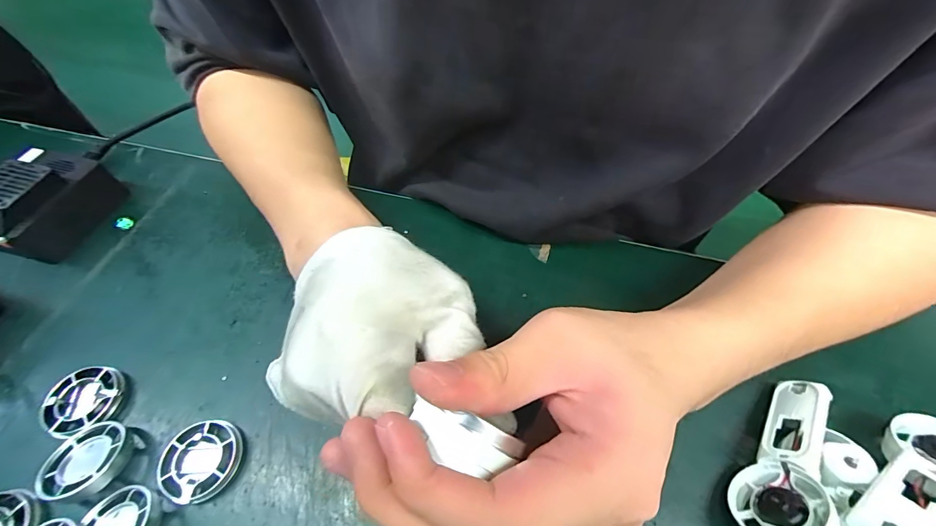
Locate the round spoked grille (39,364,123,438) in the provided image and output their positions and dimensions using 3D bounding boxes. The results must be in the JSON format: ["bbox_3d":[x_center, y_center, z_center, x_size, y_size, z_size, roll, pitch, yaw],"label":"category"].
[{"bbox_3d":[-0.212,0.076,0.219,0.035,0.010,0.037,0,57,0],"label":"round spoked grille"}]

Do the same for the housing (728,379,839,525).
[{"bbox_3d":[0.160,0.100,0.195,0.038,0.021,0.088,10,44,47],"label":"housing"}]

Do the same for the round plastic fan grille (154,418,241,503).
[{"bbox_3d":[-0.136,0.101,0.203,0.035,0.009,0.037,-5,57,-3],"label":"round plastic fan grille"}]

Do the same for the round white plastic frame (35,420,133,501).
[{"bbox_3d":[-0.190,0.099,0.202,0.039,0.013,0.035,-6,52,-1],"label":"round white plastic frame"}]

